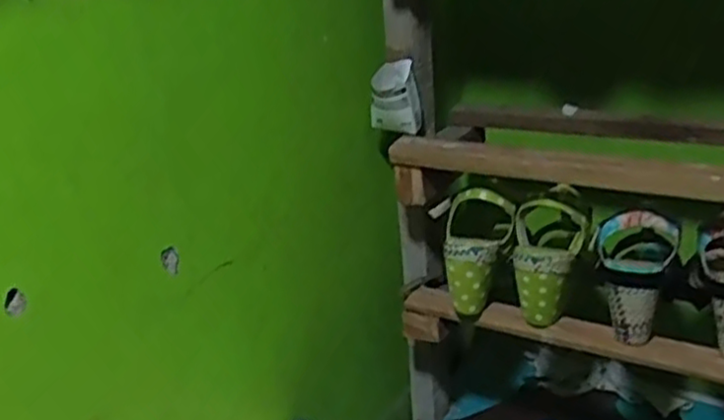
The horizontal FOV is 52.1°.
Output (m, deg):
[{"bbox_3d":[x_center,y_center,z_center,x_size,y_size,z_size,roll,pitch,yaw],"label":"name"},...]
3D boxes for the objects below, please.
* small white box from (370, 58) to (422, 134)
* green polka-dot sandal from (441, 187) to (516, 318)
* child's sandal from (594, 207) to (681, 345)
[{"bbox_3d":[0.040,-0.135,0.891,0.058,0.078,0.044,-1,23,5],"label":"small white box"},{"bbox_3d":[0.124,0.048,0.851,0.075,0.143,0.055,11,-3,30],"label":"green polka-dot sandal"},{"bbox_3d":[0.286,0.067,0.772,0.084,0.133,0.083,4,22,19],"label":"child's sandal"}]

